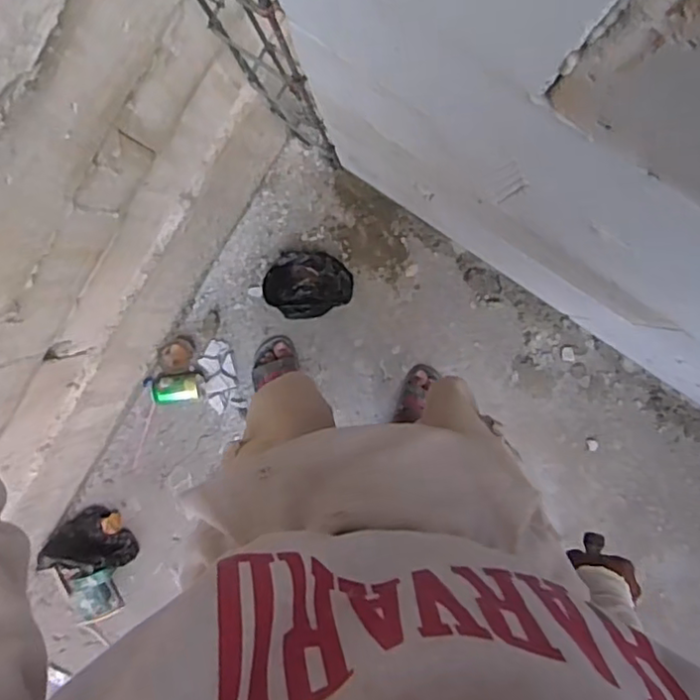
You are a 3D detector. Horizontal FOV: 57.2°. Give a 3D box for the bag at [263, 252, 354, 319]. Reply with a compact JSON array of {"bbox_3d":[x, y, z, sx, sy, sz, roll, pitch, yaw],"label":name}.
[{"bbox_3d":[-0.096,-0.150,1.483,0.200,0.045,0.152,-3,96,4],"label":"bag"}]

